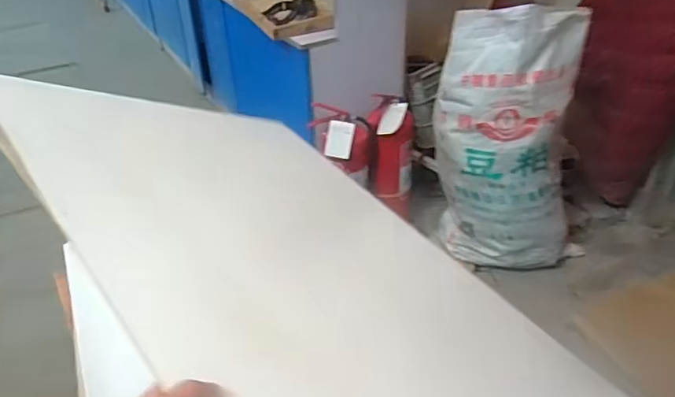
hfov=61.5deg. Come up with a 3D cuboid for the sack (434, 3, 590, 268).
[{"bbox_3d":[0.561,-0.171,1.871,0.507,0.881,0.250,13,43,18],"label":"sack"}]

